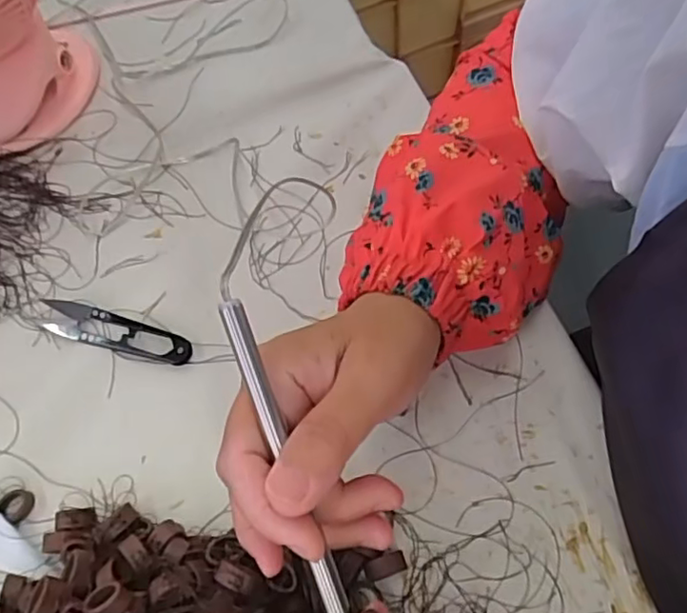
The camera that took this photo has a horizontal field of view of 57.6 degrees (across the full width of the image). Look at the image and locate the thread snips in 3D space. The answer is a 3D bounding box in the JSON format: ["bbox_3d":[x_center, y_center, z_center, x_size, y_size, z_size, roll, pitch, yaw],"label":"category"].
[{"bbox_3d":[-0.141,0.016,0.385,0.098,0.007,0.022,14,66,11],"label":"thread snips"}]

